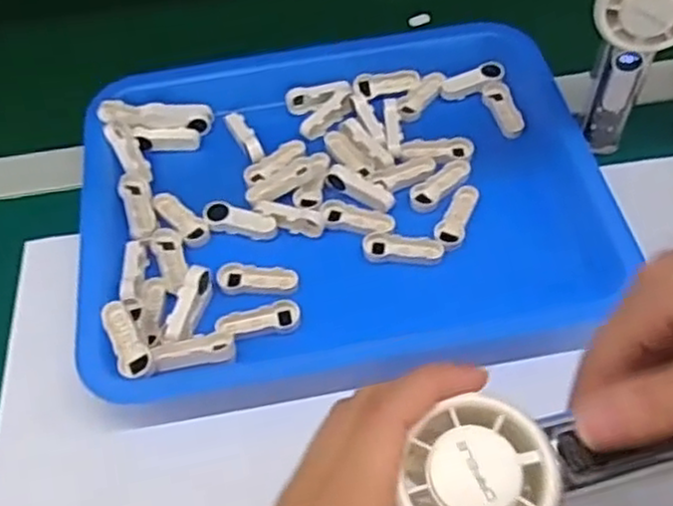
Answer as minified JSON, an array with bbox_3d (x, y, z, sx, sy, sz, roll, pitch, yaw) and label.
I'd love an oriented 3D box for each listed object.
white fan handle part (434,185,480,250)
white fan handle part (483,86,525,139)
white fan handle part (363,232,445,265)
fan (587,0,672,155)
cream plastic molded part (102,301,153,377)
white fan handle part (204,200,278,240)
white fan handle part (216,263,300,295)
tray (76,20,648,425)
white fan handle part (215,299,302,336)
[{"bbox_3d":[0.080,-0.024,0.470,0.020,0.004,0.050,24,60,20],"label":"white fan handle part"},{"bbox_3d":[0.124,-0.105,0.527,0.018,0.007,0.047,-14,55,-6],"label":"white fan handle part"},{"bbox_3d":[0.043,-0.002,0.460,0.050,0.004,0.020,7,56,9],"label":"white fan handle part"},{"bbox_3d":[0.184,-0.129,0.453,0.054,0.144,0.062,12,57,12],"label":"fan"},{"bbox_3d":[-0.120,0.049,0.410,0.017,0.010,0.047,-24,57,-13],"label":"cream plastic molded part"},{"bbox_3d":[-0.064,-0.022,0.477,0.048,0.011,0.016,13,57,13],"label":"white fan handle part"},{"bbox_3d":[-0.049,0.016,0.453,0.051,0.006,0.018,4,55,7],"label":"white fan handle part"},{"bbox_3d":[-0.001,-0.047,0.489,0.324,0.039,0.284,-9,55,-2],"label":"tray"},{"bbox_3d":[-0.047,0.041,0.435,0.050,0.012,0.020,-13,55,-5],"label":"white fan handle part"}]

